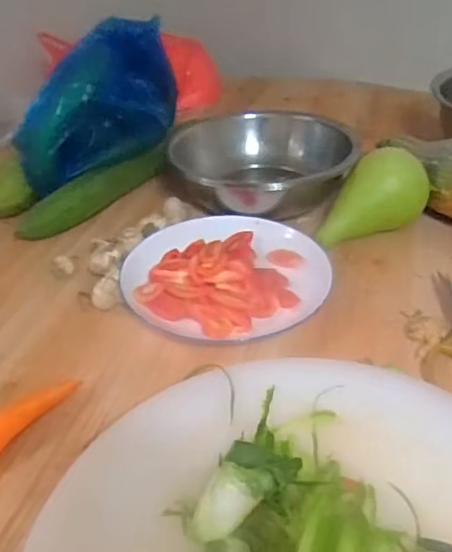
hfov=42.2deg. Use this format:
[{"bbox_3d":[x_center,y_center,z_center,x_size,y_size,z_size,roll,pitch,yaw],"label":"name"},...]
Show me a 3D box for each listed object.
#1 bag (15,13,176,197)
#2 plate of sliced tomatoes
[{"bbox_3d":[-0.184,-0.264,0.863,0.065,0.189,0.288,18,41,24],"label":"bag"},{"bbox_3d":[-0.002,0.000,0.691,0.235,0.041,0.189,9,38,13],"label":"plate of sliced tomatoes"}]

